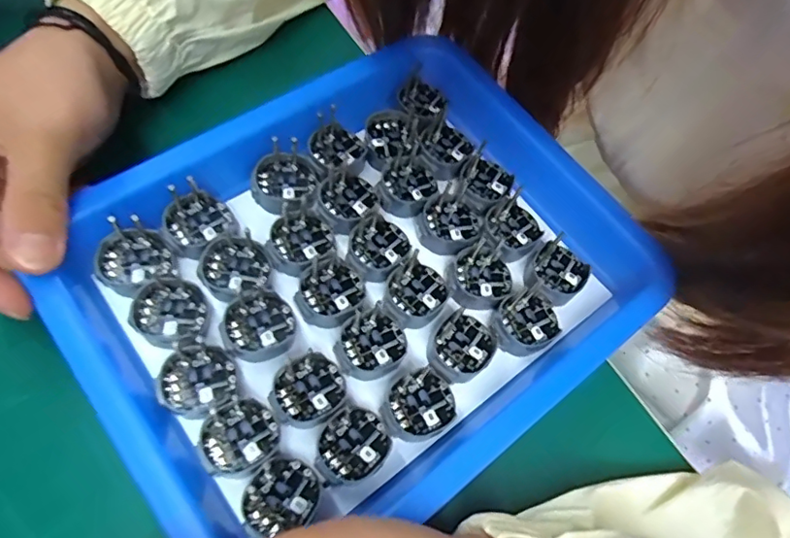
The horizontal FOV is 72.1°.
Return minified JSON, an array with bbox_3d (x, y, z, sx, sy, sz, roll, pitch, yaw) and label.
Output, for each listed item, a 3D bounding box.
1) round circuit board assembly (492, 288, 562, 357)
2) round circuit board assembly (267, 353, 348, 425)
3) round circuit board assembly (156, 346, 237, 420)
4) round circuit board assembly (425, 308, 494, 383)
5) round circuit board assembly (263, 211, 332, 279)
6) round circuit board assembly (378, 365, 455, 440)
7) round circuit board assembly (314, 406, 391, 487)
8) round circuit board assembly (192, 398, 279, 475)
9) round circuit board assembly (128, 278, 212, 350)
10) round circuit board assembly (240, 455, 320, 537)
[{"bbox_3d":[0.056,0.023,0.233,0.029,0.007,0.025,-39,75,-10],"label":"round circuit board assembly"},{"bbox_3d":[-0.034,0.047,0.209,0.027,0.005,0.025,-1,72,2],"label":"round circuit board assembly"},{"bbox_3d":[-0.075,0.042,0.204,0.027,0.007,0.026,-1,72,2],"label":"round circuit board assembly"},{"bbox_3d":[0.027,0.032,0.225,0.028,0.009,0.025,-39,75,-10],"label":"round circuit board assembly"},{"bbox_3d":[-0.042,-0.012,0.233,0.023,0.005,0.029,36,77,12],"label":"round circuit board assembly"},{"bbox_3d":[0.009,0.053,0.213,0.028,0.007,0.026,-1,72,2],"label":"round circuit board assembly"},{"bbox_3d":[-0.016,0.066,0.203,0.027,0.007,0.024,-43,76,-11],"label":"round circuit board assembly"},{"bbox_3d":[-0.057,0.062,0.198,0.027,0.006,0.025,-1,72,2],"label":"round circuit board assembly"},{"bbox_3d":[-0.088,0.017,0.214,0.029,0.006,0.026,39,78,13],"label":"round circuit board assembly"},{"bbox_3d":[-0.041,0.080,0.193,0.026,0.007,0.023,-34,74,-8],"label":"round circuit board assembly"}]

